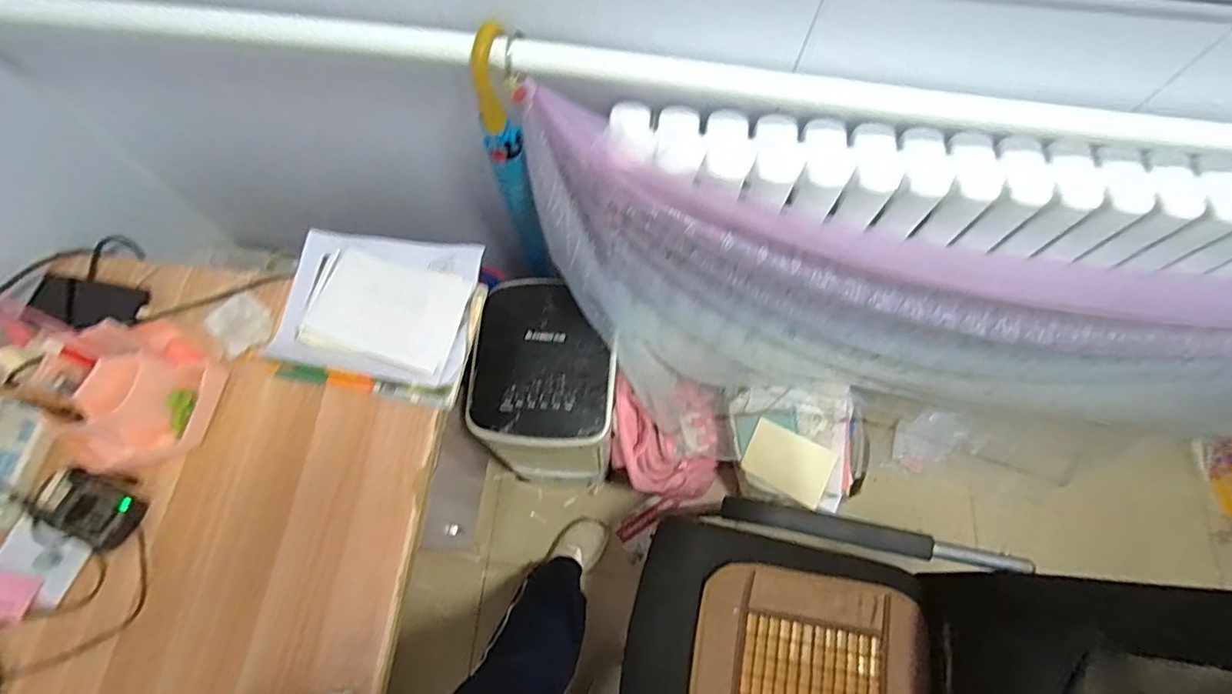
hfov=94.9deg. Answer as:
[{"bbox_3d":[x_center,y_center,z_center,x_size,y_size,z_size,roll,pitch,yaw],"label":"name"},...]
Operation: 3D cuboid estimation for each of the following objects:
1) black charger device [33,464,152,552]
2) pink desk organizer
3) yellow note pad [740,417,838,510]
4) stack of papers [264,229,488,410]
[{"bbox_3d":[-0.642,0.189,0.686,0.121,0.036,0.084,21,70,7],"label":"black charger device"},{"bbox_3d":[-0.590,0.053,0.688,0.135,0.131,0.193,21,70,6],"label":"pink desk organizer"},{"bbox_3d":[0.386,0.256,1.268,0.181,0.017,0.129,26,95,22],"label":"yellow note pad"},{"bbox_3d":[-0.326,-0.051,0.789,0.260,0.037,0.224,10,69,3],"label":"stack of papers"}]

